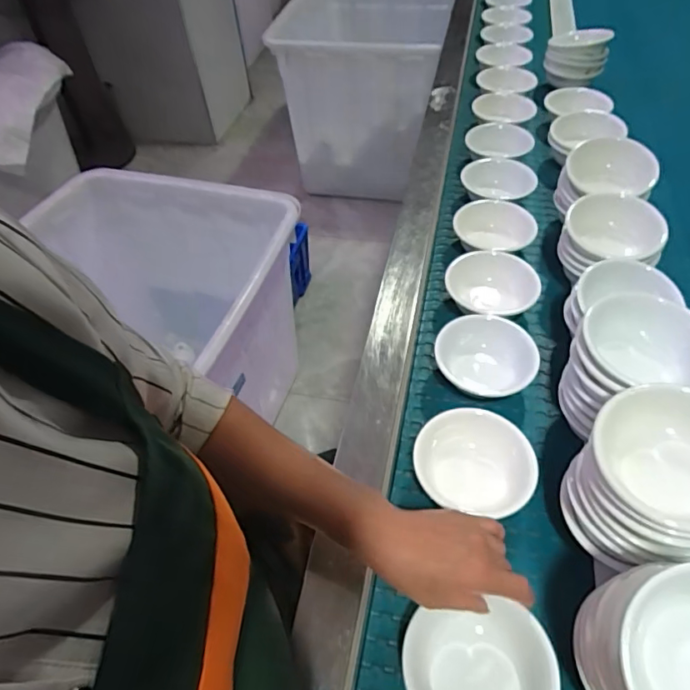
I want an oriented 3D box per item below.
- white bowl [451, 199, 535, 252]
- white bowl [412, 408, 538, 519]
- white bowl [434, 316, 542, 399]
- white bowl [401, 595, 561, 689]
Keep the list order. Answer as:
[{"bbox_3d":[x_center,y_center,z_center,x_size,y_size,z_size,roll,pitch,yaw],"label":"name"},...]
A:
[{"bbox_3d":[0.210,-0.156,0.730,0.115,0.044,0.122,17,52,8],"label":"white bowl"},{"bbox_3d":[0.128,0.118,0.508,0.117,0.044,0.097,19,55,19],"label":"white bowl"},{"bbox_3d":[0.158,0.018,0.580,0.103,0.054,0.107,-2,50,3],"label":"white bowl"},{"bbox_3d":[0.102,0.259,0.394,0.108,0.049,0.097,0,51,5],"label":"white bowl"}]

